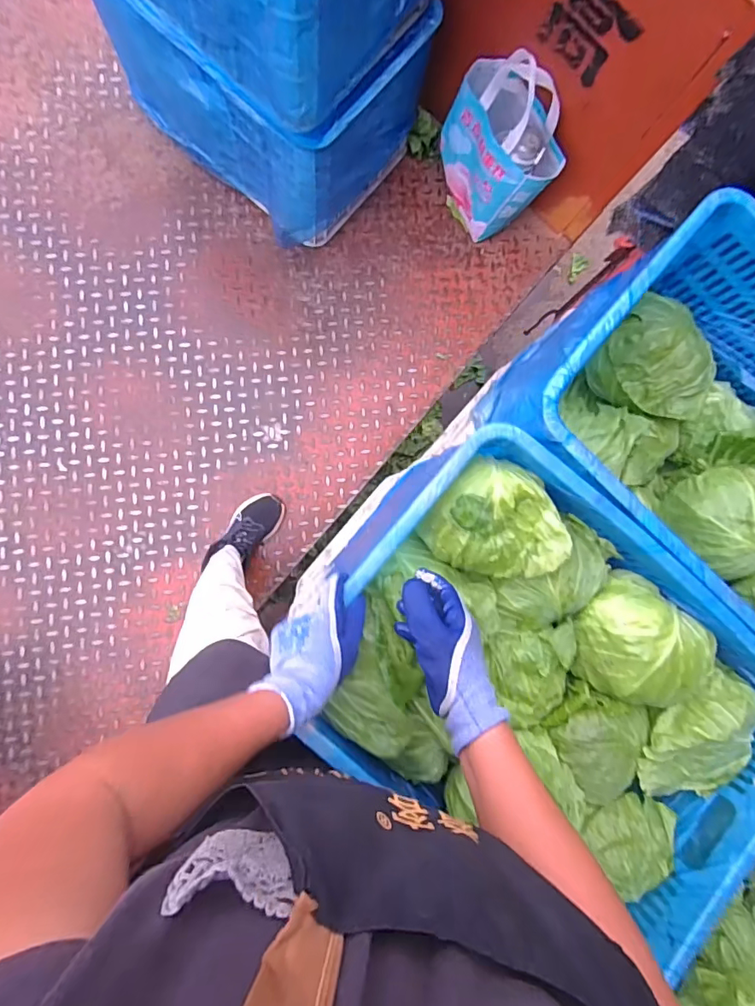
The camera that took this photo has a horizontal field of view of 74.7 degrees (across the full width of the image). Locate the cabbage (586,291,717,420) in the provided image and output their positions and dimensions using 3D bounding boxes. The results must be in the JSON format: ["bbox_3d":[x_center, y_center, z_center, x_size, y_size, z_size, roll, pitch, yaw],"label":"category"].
[{"bbox_3d":[0.446,-0.221,0.812,0.129,0.112,0.195,-27,92,-6],"label":"cabbage"}]

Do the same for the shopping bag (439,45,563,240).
[{"bbox_3d":[0.274,-0.803,1.136,0.135,0.303,0.262,-38,93,-5],"label":"shopping bag"}]

